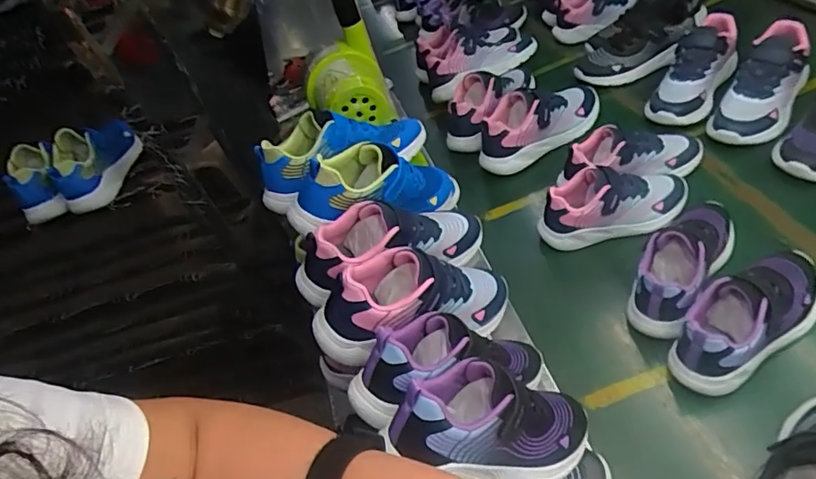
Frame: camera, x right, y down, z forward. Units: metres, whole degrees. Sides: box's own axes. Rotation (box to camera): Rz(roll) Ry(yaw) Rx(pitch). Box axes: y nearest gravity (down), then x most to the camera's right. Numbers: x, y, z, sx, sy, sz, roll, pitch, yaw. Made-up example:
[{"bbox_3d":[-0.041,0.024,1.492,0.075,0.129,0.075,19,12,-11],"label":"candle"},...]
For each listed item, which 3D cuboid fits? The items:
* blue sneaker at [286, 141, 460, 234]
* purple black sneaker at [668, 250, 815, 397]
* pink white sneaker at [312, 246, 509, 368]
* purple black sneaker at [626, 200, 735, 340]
[{"bbox_3d":[-0.027,-0.074,0.718,0.267,0.112,0.098,-6,34,-38],"label":"blue sneaker"},{"bbox_3d":[0.381,0.076,0.580,0.213,0.083,0.075,-34,47,-12],"label":"purple black sneaker"},{"bbox_3d":[0.017,0.063,0.579,0.234,0.107,0.088,-5,37,-27],"label":"pink white sneaker"},{"bbox_3d":[0.342,0.018,0.647,0.074,0.087,0.206,29,64,33],"label":"purple black sneaker"}]

